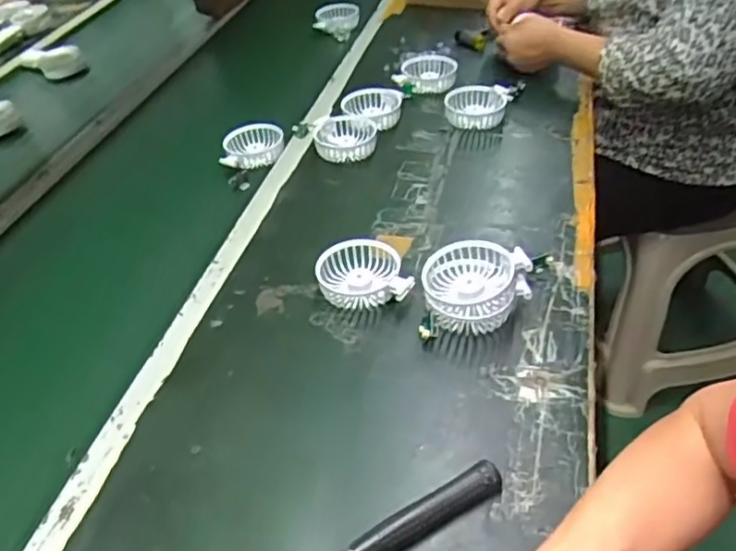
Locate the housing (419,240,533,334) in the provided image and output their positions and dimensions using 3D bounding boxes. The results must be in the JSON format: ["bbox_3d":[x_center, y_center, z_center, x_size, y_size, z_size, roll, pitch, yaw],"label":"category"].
[{"bbox_3d":[0.110,0.011,0.674,0.107,0.060,0.087,-14,42,-10],"label":"housing"}]

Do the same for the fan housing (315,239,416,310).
[{"bbox_3d":[-0.008,0.001,0.720,0.091,0.034,0.087,-13,41,-8],"label":"fan housing"}]

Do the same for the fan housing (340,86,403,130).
[{"bbox_3d":[0.008,-0.265,1.019,0.093,0.034,0.086,-9,40,-2],"label":"fan housing"}]

